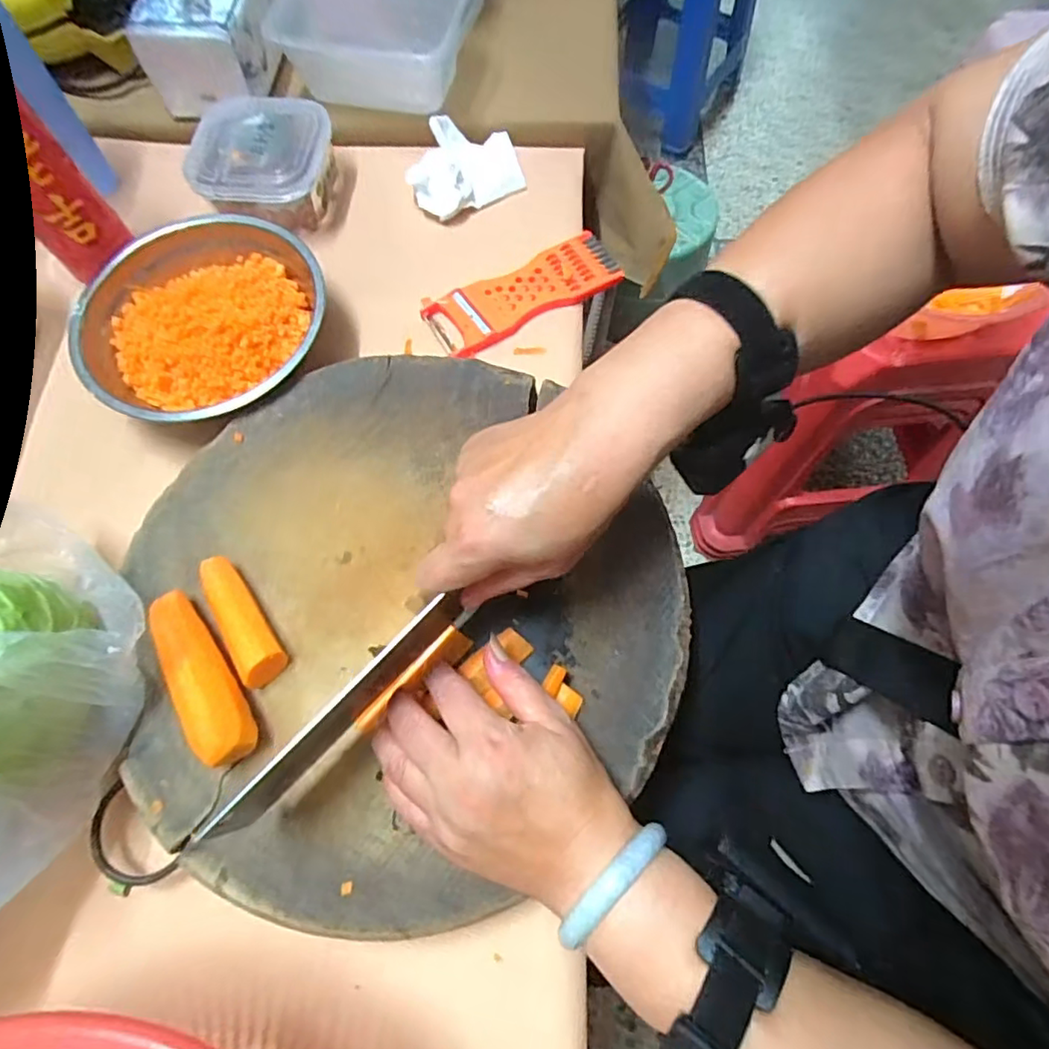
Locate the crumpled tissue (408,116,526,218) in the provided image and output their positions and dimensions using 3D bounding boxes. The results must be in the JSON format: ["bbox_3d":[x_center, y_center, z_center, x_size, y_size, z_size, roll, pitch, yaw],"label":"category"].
[{"bbox_3d":[-0.057,-0.332,0.541,0.111,0.037,0.082,-28,71,-9],"label":"crumpled tissue"}]

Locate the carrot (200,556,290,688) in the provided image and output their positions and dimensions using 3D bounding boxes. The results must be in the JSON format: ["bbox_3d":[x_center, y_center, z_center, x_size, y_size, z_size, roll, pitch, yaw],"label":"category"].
[{"bbox_3d":[-0.172,0.055,0.361,0.027,0.024,0.083,-30,73,-10],"label":"carrot"}]

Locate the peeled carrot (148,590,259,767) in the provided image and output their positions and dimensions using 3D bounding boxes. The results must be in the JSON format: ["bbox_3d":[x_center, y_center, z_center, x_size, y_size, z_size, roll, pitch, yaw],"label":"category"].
[{"bbox_3d":[-0.188,0.086,0.344,0.028,0.035,0.110,-32,74,-11],"label":"peeled carrot"}]

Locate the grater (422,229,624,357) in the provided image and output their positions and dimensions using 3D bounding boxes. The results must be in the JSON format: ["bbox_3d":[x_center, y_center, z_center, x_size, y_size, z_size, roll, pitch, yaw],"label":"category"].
[{"bbox_3d":[0.001,-0.197,0.507,0.169,0.024,0.058,-30,71,-9],"label":"grater"}]

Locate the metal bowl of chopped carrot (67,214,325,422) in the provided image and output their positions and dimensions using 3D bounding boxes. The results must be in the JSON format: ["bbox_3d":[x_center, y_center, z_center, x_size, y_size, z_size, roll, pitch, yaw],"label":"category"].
[{"bbox_3d":[-0.245,-0.152,0.464,0.167,0.059,0.179,0,71,0],"label":"metal bowl of chopped carrot"}]

